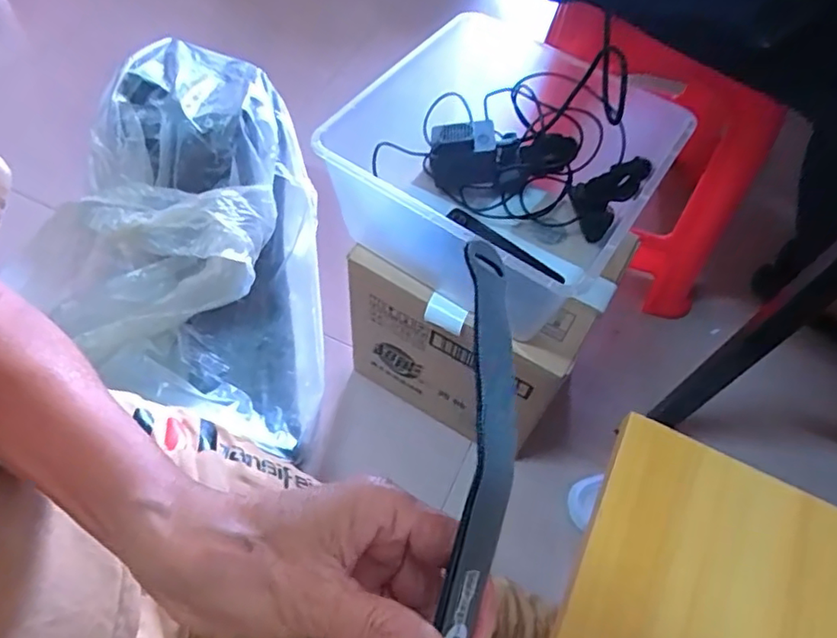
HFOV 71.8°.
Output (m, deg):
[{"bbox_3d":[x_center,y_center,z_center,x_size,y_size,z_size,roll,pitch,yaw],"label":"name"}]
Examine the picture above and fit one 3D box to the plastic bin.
[{"bbox_3d":[0.093,-0.159,0.647,0.299,0.150,0.314,32,62,16],"label":"plastic bin"}]

